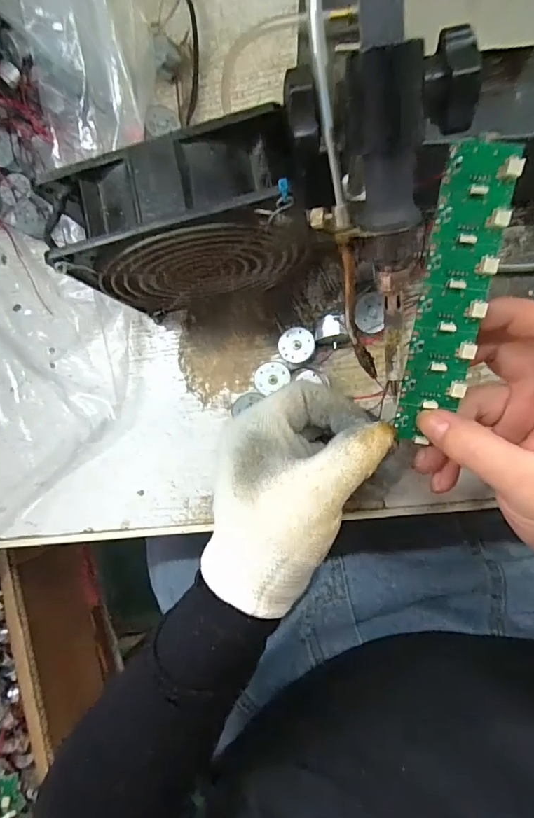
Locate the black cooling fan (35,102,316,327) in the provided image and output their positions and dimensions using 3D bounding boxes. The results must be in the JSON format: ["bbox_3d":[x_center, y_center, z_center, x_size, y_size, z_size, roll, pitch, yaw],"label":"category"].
[{"bbox_3d":[-0.037,-0.093,0.259,0.123,0.120,0.050,-9,88,9],"label":"black cooling fan"}]

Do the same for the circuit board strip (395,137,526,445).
[{"bbox_3d":[0.087,-0.049,0.219,0.030,0.006,0.136,11,111,10],"label":"circuit board strip"}]

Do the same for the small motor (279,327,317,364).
[{"bbox_3d":[0.020,-0.041,0.304,0.023,0.014,0.022,0,88,9],"label":"small motor"}]

